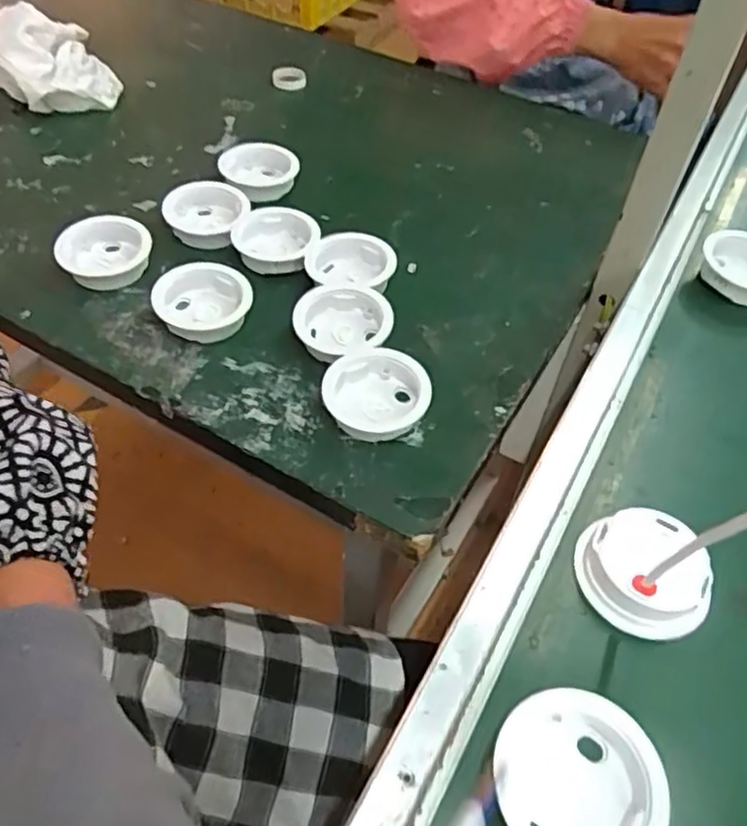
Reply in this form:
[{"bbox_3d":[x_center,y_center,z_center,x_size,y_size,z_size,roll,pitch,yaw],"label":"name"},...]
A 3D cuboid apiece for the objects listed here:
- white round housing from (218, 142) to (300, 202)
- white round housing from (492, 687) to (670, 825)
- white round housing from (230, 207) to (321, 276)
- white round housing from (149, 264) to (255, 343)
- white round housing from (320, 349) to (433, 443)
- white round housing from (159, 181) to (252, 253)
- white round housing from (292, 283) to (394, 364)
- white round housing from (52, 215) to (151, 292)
[{"bbox_3d":[-0.108,-0.222,0.648,0.071,0.031,0.079,-6,48,-9],"label":"white round housing"},{"bbox_3d":[0.090,0.163,0.301,0.070,0.021,0.071,14,48,9],"label":"white round housing"},{"bbox_3d":[-0.087,-0.149,0.589,0.074,0.021,0.074,2,47,-2],"label":"white round housing"},{"bbox_3d":[-0.133,-0.087,0.533,0.072,0.030,0.072,2,47,-2],"label":"white round housing"},{"bbox_3d":[0.001,-0.012,0.477,0.074,0.027,0.066,10,48,6],"label":"white round housing"},{"bbox_3d":[-0.148,-0.175,0.605,0.064,0.025,0.071,11,48,7],"label":"white round housing"},{"bbox_3d":[-0.023,-0.067,0.521,0.070,0.024,0.067,2,47,-2],"label":"white round housing"},{"bbox_3d":[-0.220,-0.131,0.560,0.072,0.027,0.072,-10,49,-13],"label":"white round housing"}]

